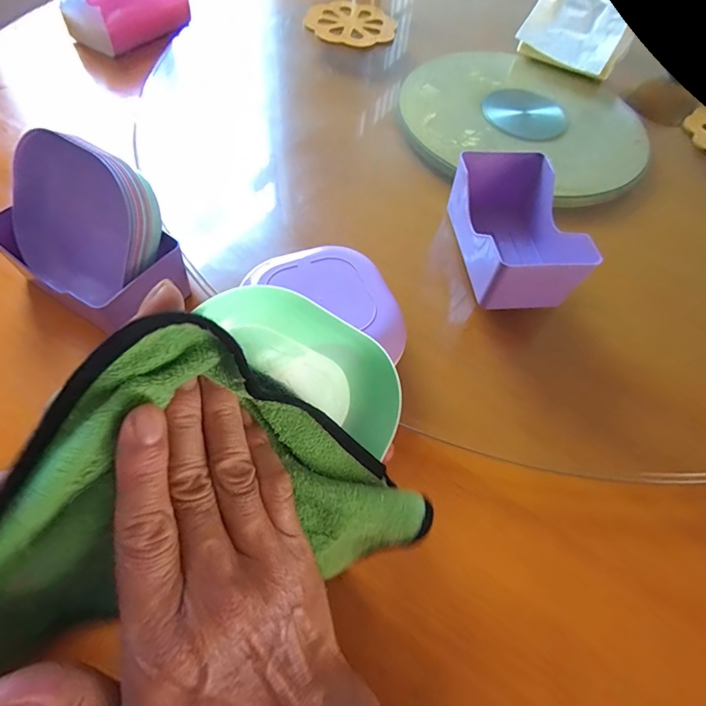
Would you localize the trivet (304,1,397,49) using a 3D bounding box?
[{"bbox_3d":[-0.005,-0.504,0.648,0.133,0.014,0.121,2,58,-4],"label":"trivet"}]

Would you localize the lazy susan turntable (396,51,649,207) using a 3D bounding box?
[{"bbox_3d":[0.230,-0.317,0.576,0.316,0.029,0.307,26,60,11],"label":"lazy susan turntable"}]

